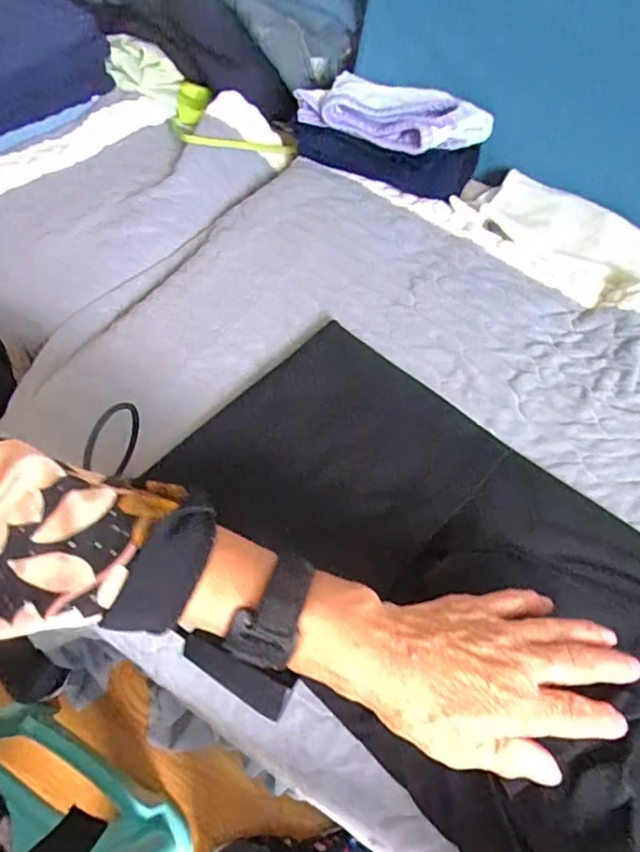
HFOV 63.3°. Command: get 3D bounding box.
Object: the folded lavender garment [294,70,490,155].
[{"bbox_3d":[0.085,-0.363,0.597,0.227,0.046,0.120,11,60,3],"label":"folded lavender garment"}]

